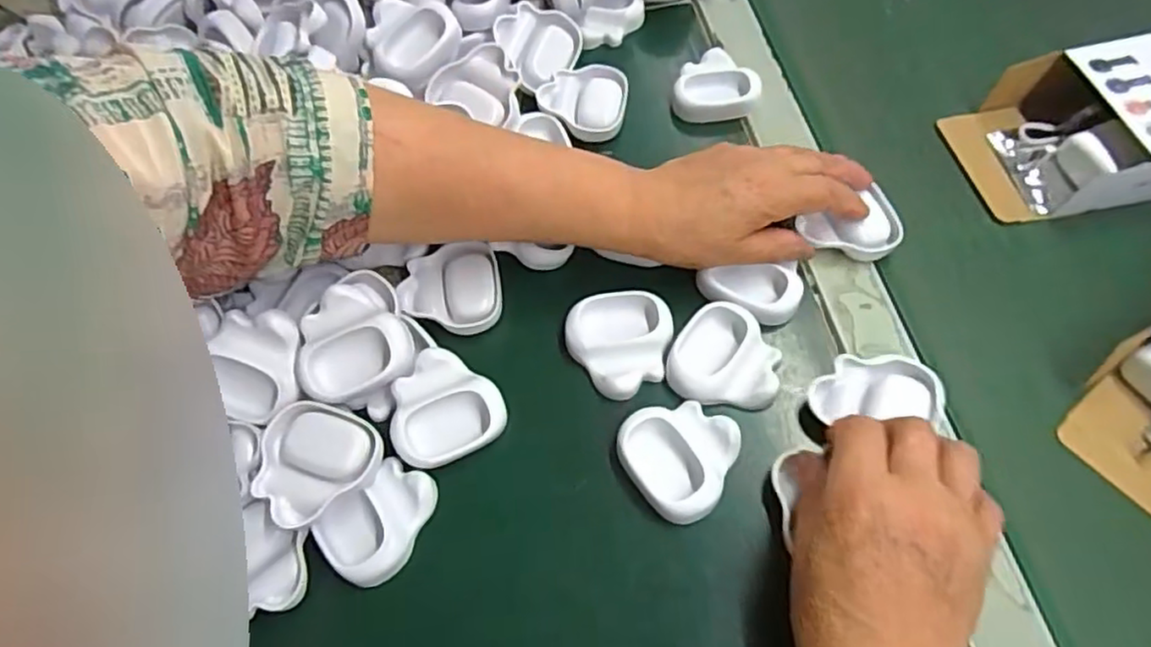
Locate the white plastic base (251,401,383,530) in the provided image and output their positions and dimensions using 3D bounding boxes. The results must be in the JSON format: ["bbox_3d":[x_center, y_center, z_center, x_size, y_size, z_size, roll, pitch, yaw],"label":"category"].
[{"bbox_3d":[-0.138,0.071,0.356,0.063,0.019,0.059,-1,62,3],"label":"white plastic base"}]

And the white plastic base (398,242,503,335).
[{"bbox_3d":[-0.079,-0.018,0.422,0.062,0.018,0.058,-5,62,1],"label":"white plastic base"}]

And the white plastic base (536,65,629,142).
[{"bbox_3d":[0.007,-0.160,0.488,0.063,0.016,0.065,-10,62,-2],"label":"white plastic base"}]

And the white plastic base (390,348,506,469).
[{"bbox_3d":[-0.071,0.047,0.375,0.059,0.024,0.060,-6,62,0],"label":"white plastic base"}]

